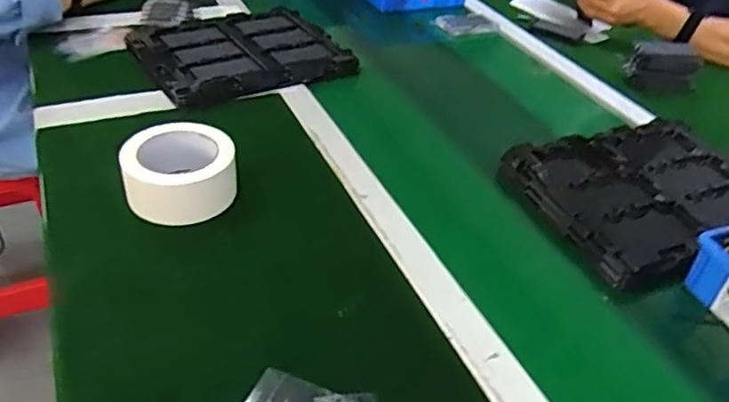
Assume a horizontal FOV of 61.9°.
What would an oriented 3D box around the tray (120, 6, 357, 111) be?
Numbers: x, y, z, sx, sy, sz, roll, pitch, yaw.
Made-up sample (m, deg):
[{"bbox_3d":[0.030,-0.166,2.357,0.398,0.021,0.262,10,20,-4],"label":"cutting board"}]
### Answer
[{"bbox_3d":[-0.181,-0.227,0.900,0.284,0.033,0.225,-18,44,-27],"label":"tray"}]

